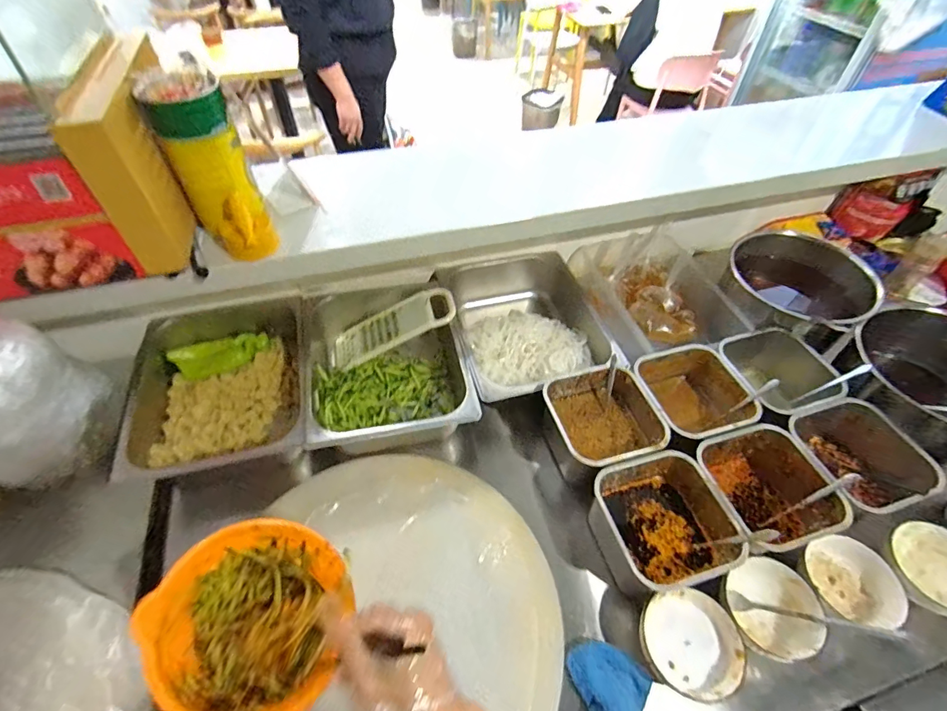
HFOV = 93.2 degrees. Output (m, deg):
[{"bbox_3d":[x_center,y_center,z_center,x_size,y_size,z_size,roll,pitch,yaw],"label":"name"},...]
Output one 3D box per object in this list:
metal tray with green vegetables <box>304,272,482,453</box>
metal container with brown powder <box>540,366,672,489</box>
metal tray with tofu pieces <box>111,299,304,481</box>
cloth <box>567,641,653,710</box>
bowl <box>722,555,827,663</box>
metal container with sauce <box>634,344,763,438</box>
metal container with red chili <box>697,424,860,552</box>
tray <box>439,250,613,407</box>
[{"bbox_3d":[-0.152,0.012,0.794,0.262,0.097,0.339,-11,51,-10],"label":"metal tray with green vegetables"},{"bbox_3d":[0.198,0.113,0.711,0.161,0.099,0.161,1,50,-1],"label":"metal container with brown powder"},{"bbox_3d":[-0.415,0.058,0.756,0.267,0.096,0.327,-10,51,-10],"label":"metal tray with tofu pieces"},{"bbox_3d":[0.165,0.401,0.516,0.085,0.027,0.124,-5,50,-5],"label":"cloth"},{"bbox_3d":[0.372,0.324,0.569,0.108,0.054,0.106,-20,53,-17],"label":"bowl"},{"bbox_3d":[0.358,0.074,0.740,0.171,0.092,0.161,1,50,-1],"label":"metal container with sauce"},{"bbox_3d":[0.406,0.193,0.641,0.168,0.098,0.156,1,50,-1],"label":"metal container with red chili"},{"bbox_3d":[0.097,-0.041,0.862,0.265,0.112,0.326,-11,51,-10],"label":"tray"}]

